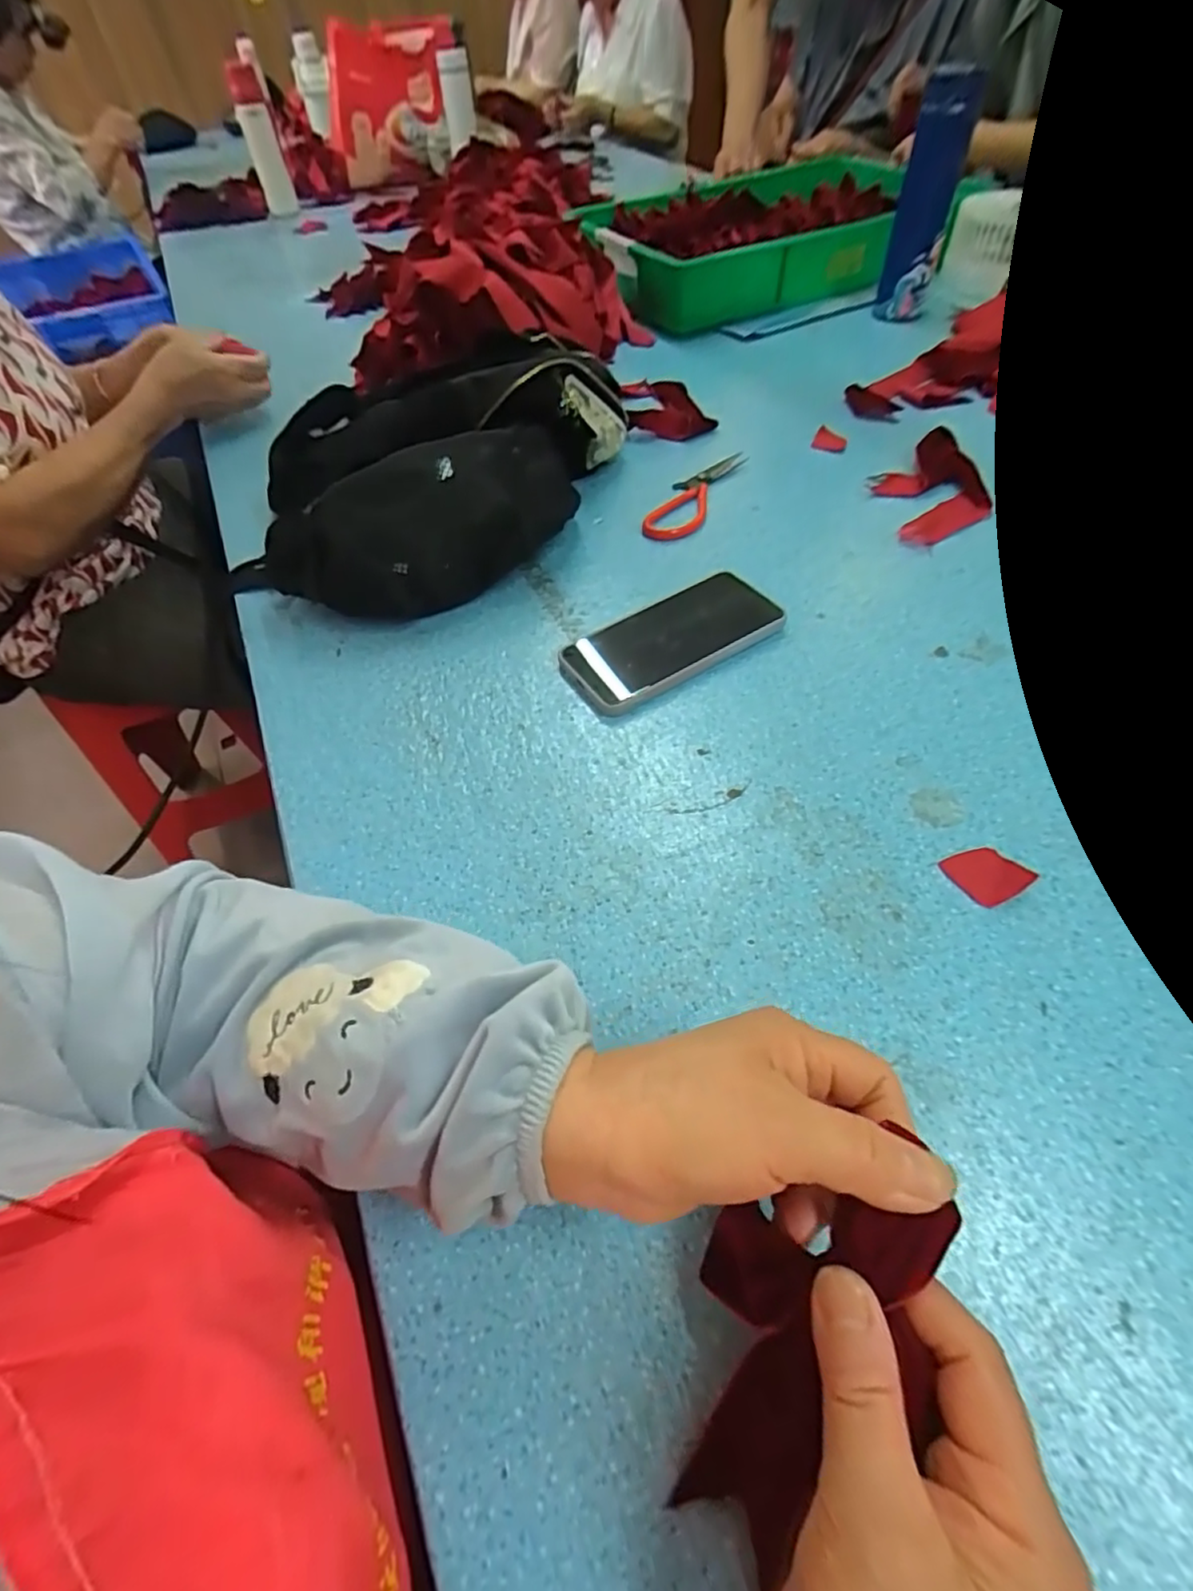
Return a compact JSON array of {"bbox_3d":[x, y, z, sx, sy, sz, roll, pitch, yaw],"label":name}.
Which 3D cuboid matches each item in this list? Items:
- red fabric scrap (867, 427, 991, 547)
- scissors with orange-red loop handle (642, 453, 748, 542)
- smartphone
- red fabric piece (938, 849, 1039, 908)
[{"bbox_3d":[0.306,-0.284,0.571,0.090,0.022,0.144,-6,54,1],"label":"red fabric scrap"},{"bbox_3d":[0.096,-0.292,0.601,0.049,0.004,0.166,24,60,21],"label":"scissors with orange-red loop handle"},{"bbox_3d":[0.055,-0.120,0.475,0.161,0.015,0.085,-29,57,-15],"label":"smartphone"},{"bbox_3d":[0.215,0.042,0.344,0.033,0.007,0.033,-24,55,-11],"label":"red fabric piece"}]

